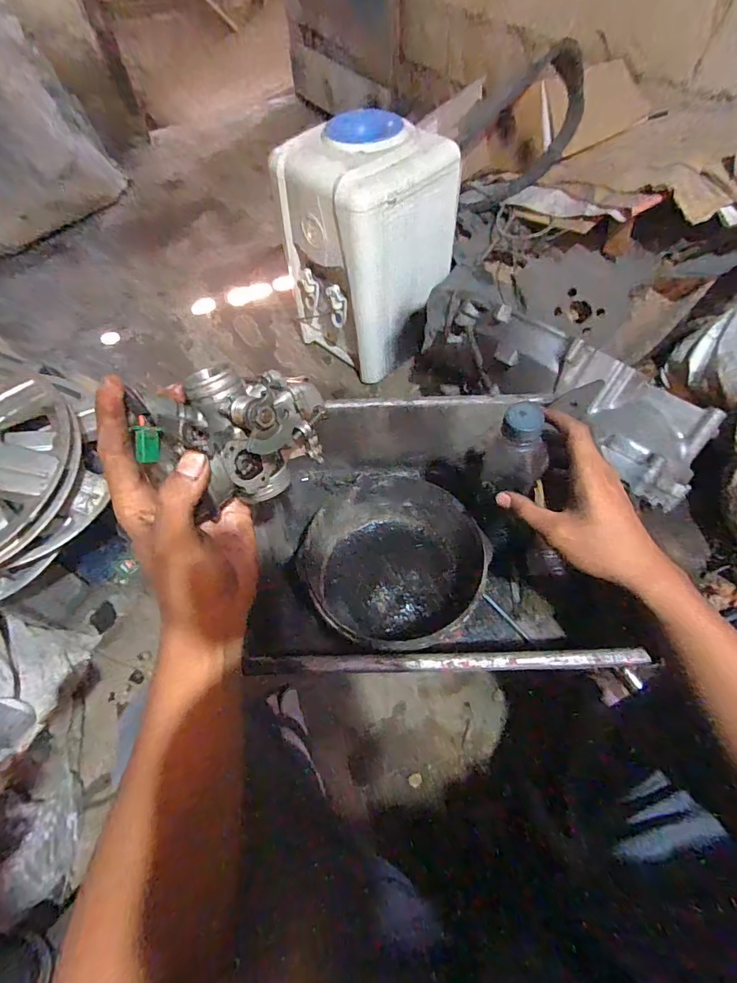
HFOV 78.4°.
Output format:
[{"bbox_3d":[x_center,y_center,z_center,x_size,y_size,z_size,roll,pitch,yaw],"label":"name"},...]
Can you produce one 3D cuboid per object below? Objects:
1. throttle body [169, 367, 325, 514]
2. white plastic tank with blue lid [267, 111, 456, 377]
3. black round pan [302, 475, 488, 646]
[{"bbox_3d":[-0.074,-0.040,0.289,0.091,0.074,0.065,-31,62,-16],"label":"throttle body"},{"bbox_3d":[0.003,-0.565,1.099,0.297,0.511,0.277,-40,65,-21],"label":"white plastic tank with blue lid"},{"bbox_3d":[0.035,0.071,0.544,0.211,0.049,0.212,-1,58,2],"label":"black round pan"}]

